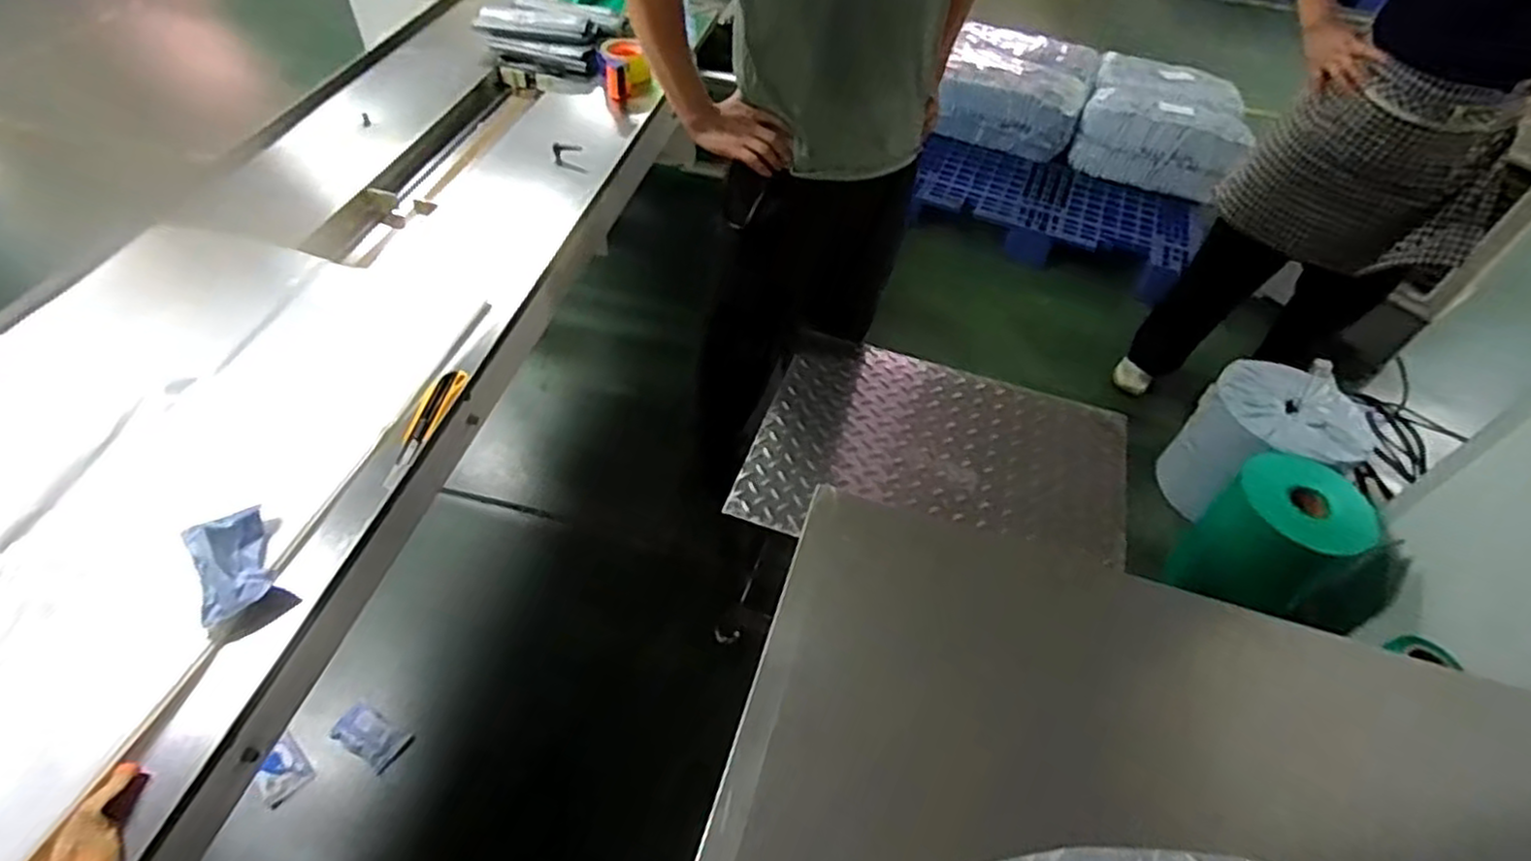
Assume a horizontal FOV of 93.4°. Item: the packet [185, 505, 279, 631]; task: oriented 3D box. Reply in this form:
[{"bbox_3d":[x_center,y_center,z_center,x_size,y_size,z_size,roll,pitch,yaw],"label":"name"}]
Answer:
[{"bbox_3d":[-0.547,0.136,0.742,0.063,0.023,0.117,-24,56,-22],"label":"packet"}]

